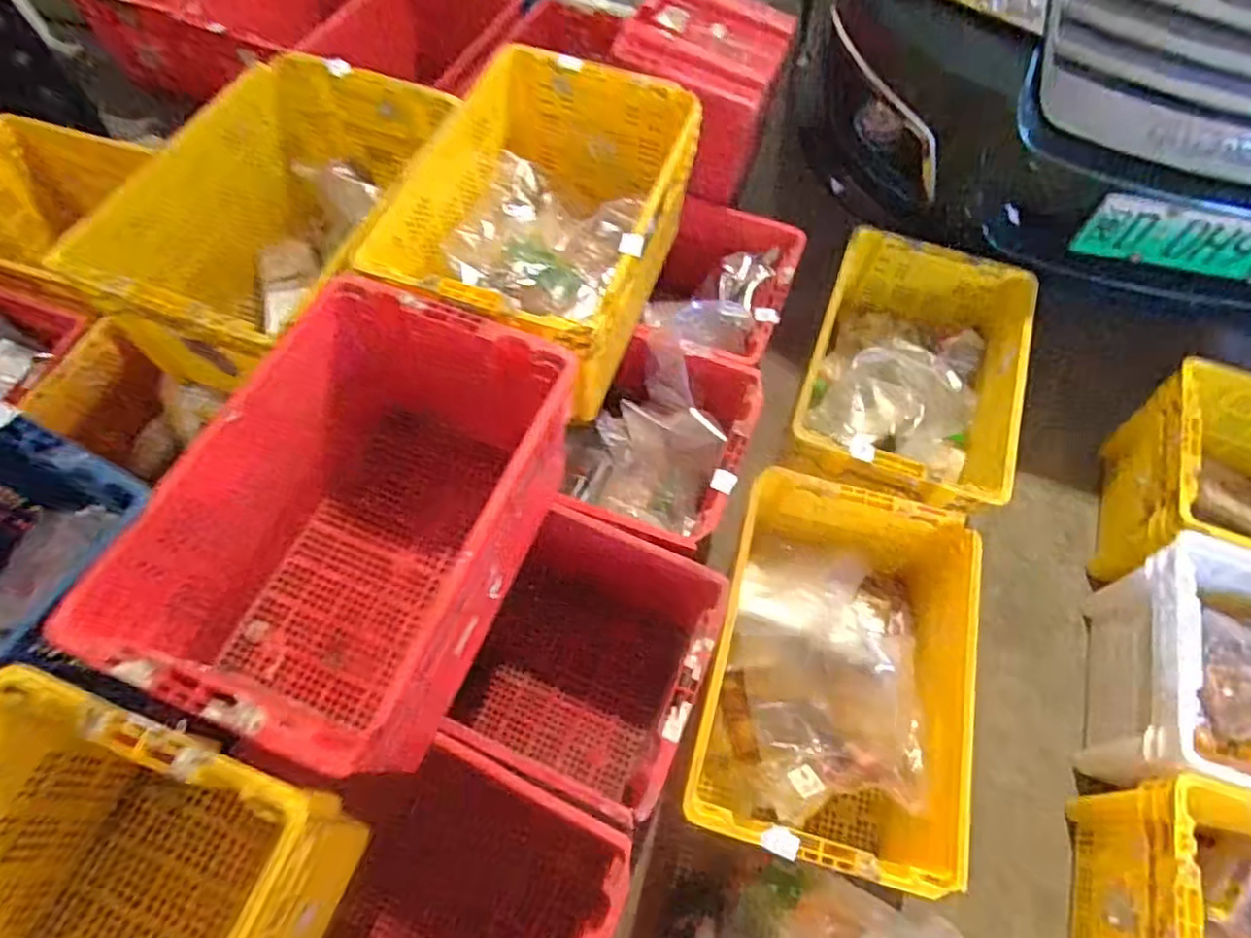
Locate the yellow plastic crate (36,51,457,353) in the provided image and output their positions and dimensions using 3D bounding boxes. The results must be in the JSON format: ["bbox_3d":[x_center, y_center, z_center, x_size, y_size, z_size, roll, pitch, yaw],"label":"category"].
[{"bbox_3d":[-0.566,-0.411,1.219,0.394,0.331,0.586,18,63,8],"label":"yellow plastic crate"}]

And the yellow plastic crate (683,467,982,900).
[{"bbox_3d":[0.347,0.357,1.190,0.406,0.286,0.590,14,63,6],"label":"yellow plastic crate"}]

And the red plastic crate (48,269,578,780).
[{"bbox_3d":[-0.361,0.070,0.982,0.407,0.309,0.601,20,64,9],"label":"red plastic crate"}]

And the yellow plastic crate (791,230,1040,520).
[{"bbox_3d":[0.575,-0.181,1.447,0.453,0.238,0.584,19,63,8],"label":"yellow plastic crate"}]

